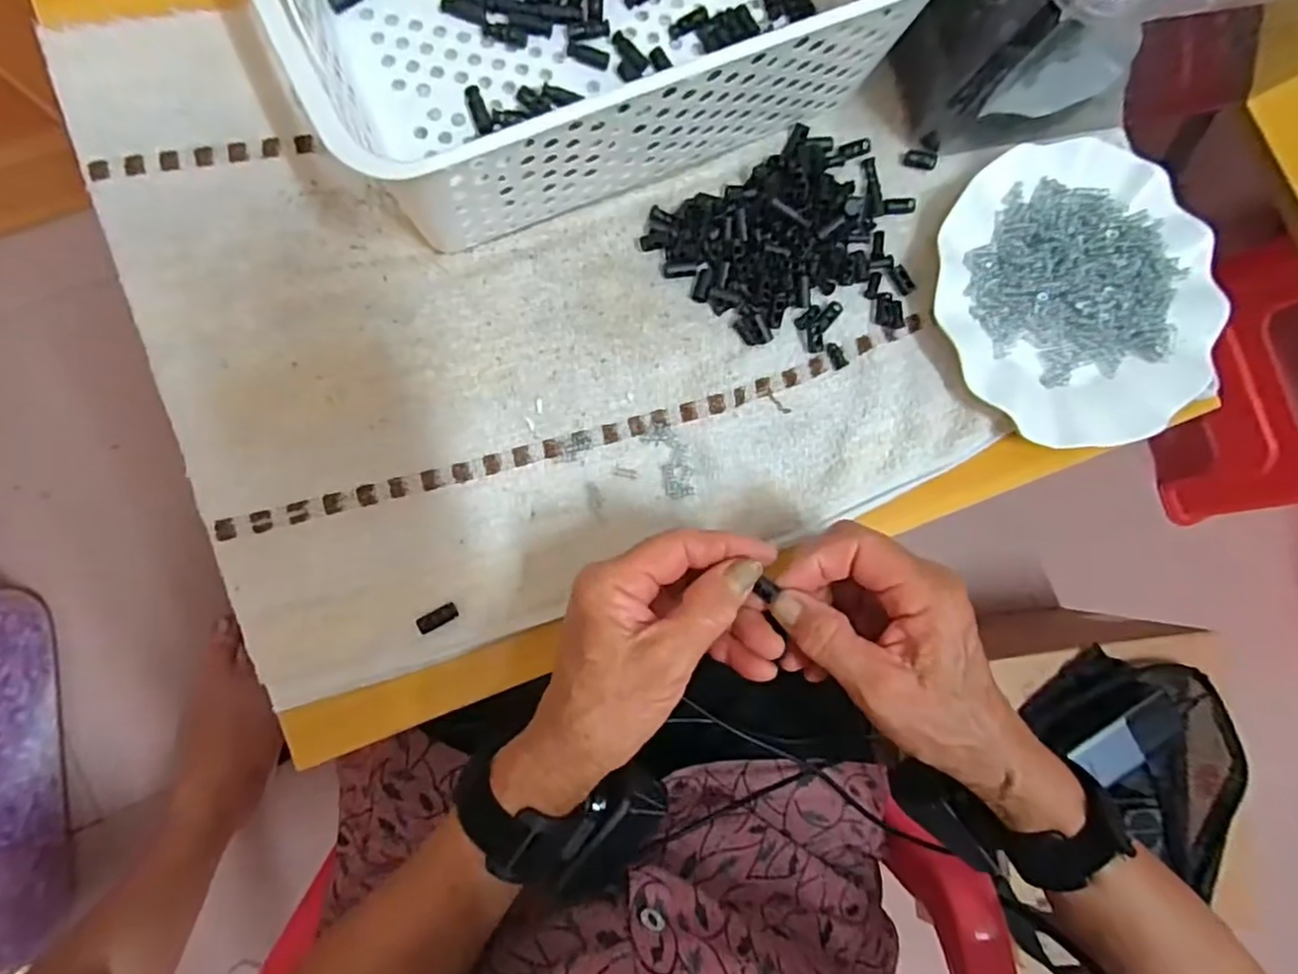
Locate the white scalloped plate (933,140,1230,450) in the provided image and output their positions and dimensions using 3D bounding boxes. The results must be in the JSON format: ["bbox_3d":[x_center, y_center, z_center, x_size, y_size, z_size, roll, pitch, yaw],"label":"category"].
[{"bbox_3d":[0.264,-0.119,0.413,0.178,0.022,0.180,0,86,-7],"label":"white scalloped plate"}]

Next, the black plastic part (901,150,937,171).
[{"bbox_3d":[0.169,-0.205,0.417,0.022,0.009,0.009,22,83,23],"label":"black plastic part"}]

